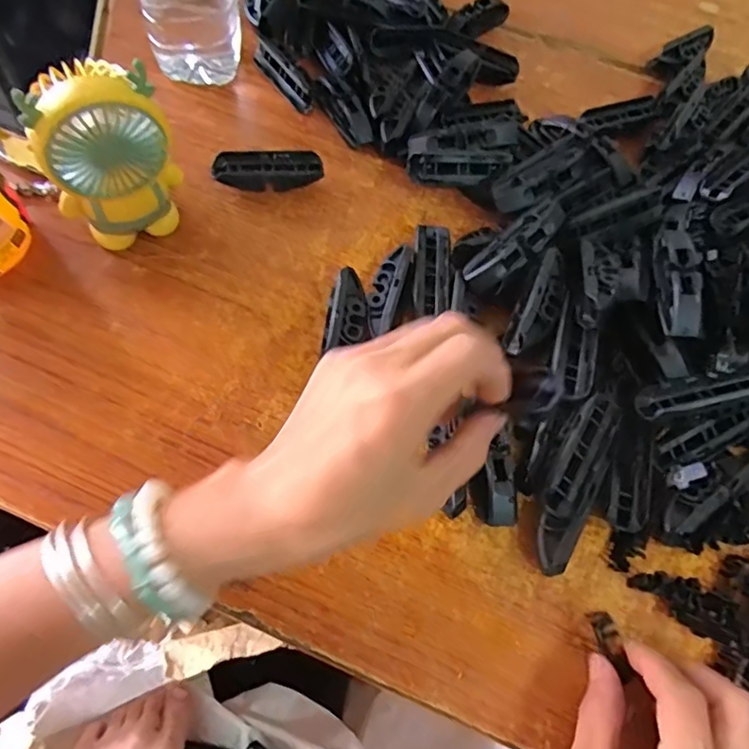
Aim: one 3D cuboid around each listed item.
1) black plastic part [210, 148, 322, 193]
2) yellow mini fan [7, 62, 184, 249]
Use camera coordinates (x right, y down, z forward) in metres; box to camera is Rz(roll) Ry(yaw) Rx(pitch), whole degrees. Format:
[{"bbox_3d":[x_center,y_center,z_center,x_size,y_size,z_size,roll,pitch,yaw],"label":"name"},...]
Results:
[{"bbox_3d":[-0.072,-0.139,0.394,0.071,0.019,0.021,-6,64,-7],"label":"black plastic part"},{"bbox_3d":[-0.149,-0.118,0.329,0.066,0.109,0.036,-29,69,-17],"label":"yellow mini fan"}]

